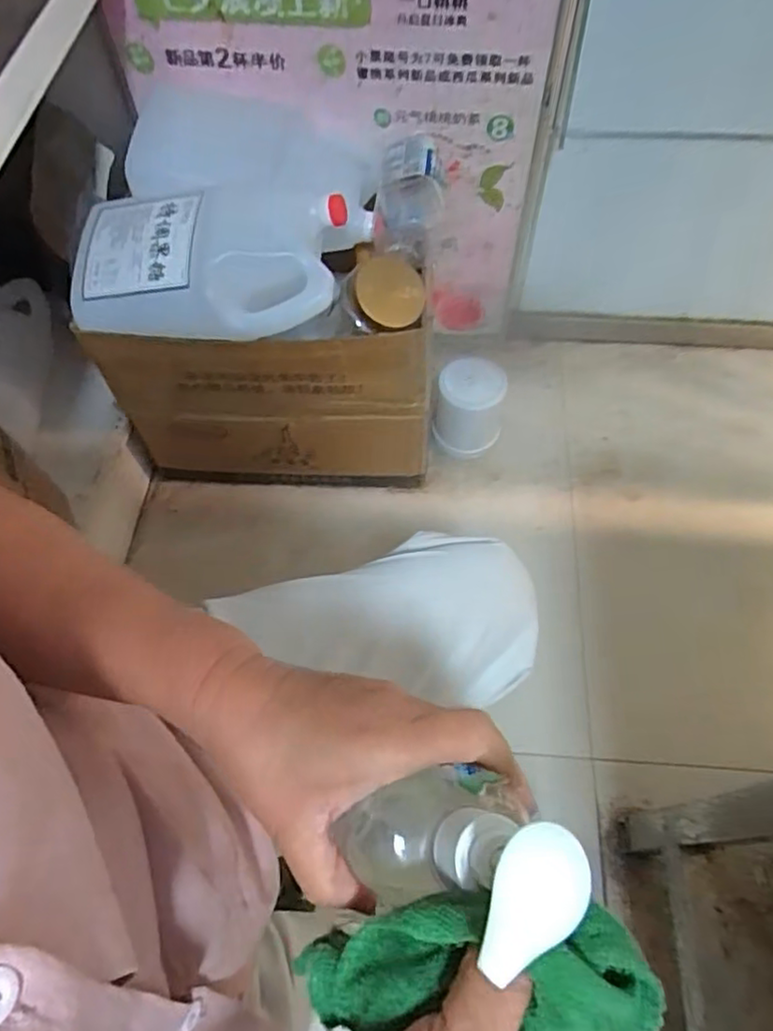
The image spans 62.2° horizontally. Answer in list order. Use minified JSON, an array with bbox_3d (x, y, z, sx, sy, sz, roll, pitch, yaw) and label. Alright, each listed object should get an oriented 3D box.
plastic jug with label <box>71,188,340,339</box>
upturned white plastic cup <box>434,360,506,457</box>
[{"bbox_3d":[-0.213,-0.302,0.759,0.325,0.095,0.165,0,61,2],"label":"plastic jug with label"},{"bbox_3d":[0.135,-0.171,1.039,0.101,0.126,0.105,-1,61,1],"label":"upturned white plastic cup"}]

